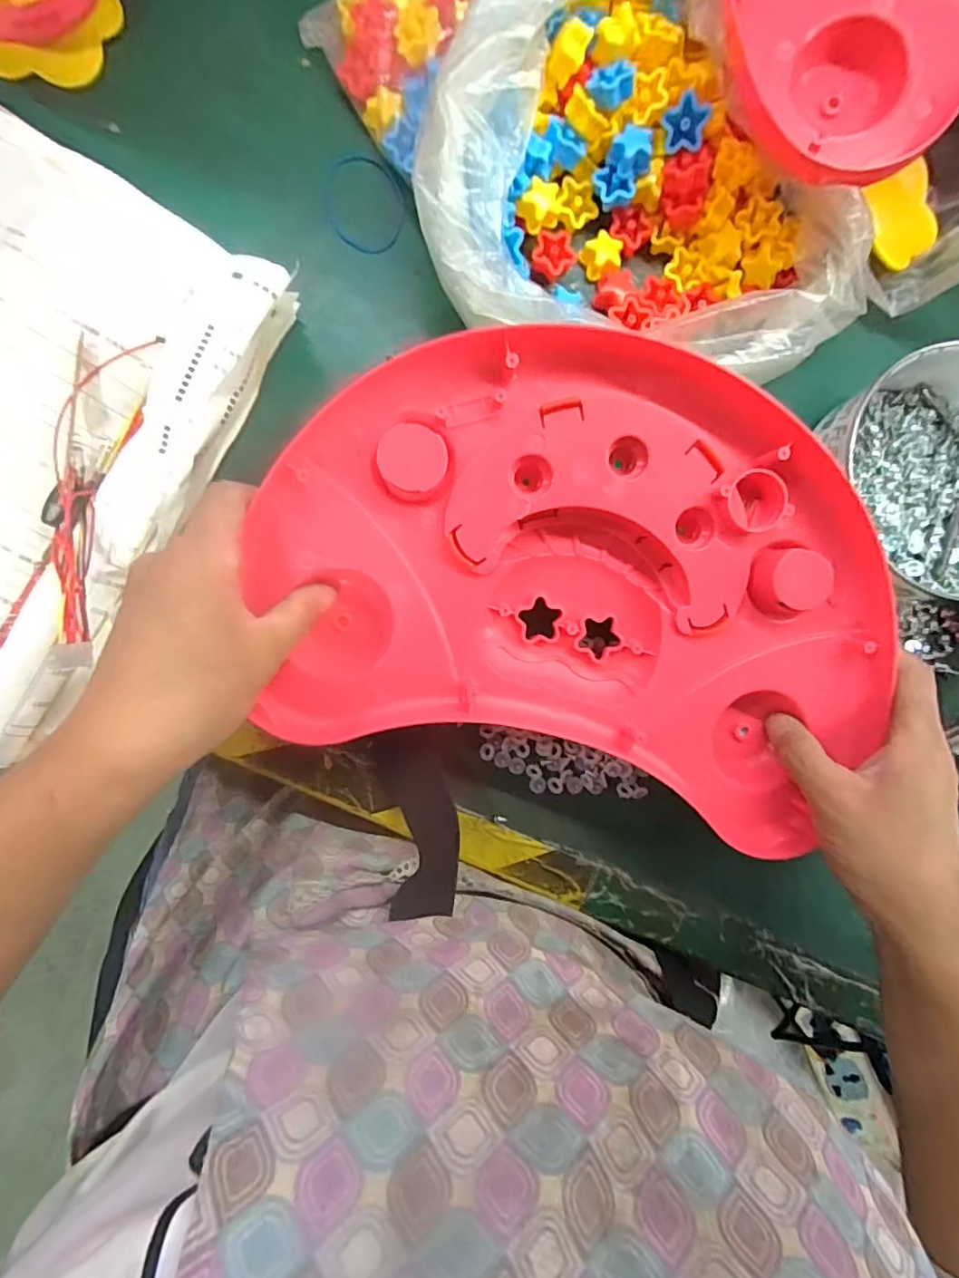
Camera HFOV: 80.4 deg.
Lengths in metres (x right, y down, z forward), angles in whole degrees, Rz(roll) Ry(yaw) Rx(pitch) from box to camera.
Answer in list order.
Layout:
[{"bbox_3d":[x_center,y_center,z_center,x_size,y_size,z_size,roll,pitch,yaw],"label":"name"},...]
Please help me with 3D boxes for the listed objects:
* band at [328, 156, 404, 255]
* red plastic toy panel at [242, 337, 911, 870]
[{"bbox_3d":[-0.067,-0.257,0.336,0.043,0.004,0.054,3,95,-10],"label":"band"},{"bbox_3d":[0.058,-0.028,0.297,0.333,0.058,0.221,15,85,-6],"label":"red plastic toy panel"}]

